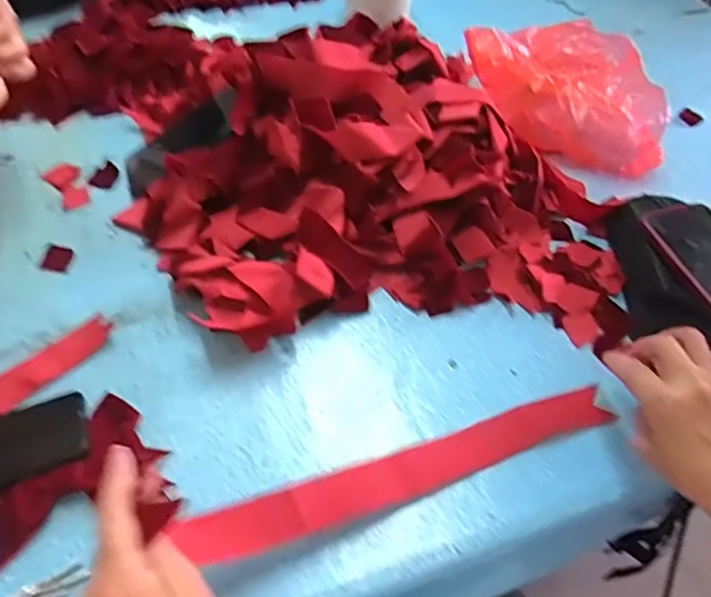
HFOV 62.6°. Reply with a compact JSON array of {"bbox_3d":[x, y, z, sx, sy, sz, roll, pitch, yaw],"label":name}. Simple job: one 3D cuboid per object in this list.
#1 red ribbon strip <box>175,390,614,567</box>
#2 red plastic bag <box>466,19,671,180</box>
[{"bbox_3d":[0.052,0.143,0.494,0.388,0.027,0.039,-12,55,-23],"label":"red ribbon strip"},{"bbox_3d":[0.290,-0.276,0.775,0.211,0.081,0.265,-20,57,-17],"label":"red plastic bag"}]

